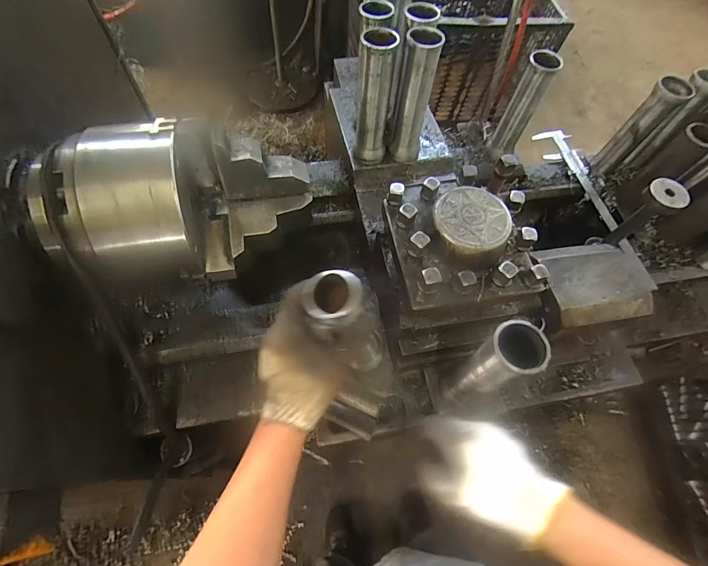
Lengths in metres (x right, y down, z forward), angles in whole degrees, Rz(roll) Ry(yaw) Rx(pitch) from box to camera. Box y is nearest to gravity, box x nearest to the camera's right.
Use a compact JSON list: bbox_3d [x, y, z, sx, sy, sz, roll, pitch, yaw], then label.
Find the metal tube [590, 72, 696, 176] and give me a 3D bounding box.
[{"bbox_3d":[0.534,-0.288,0.689,0.056,0.179,0.059,-35,70,-19],"label":"metal tube"}]

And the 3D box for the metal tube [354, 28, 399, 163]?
[{"bbox_3d":[0.030,-0.276,0.558,0.058,0.188,0.052,6,62,0],"label":"metal tube"}]

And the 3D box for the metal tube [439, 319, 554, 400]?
[{"bbox_3d":[0.150,0.098,0.411,0.051,0.194,0.047,1,63,-3],"label":"metal tube"}]

